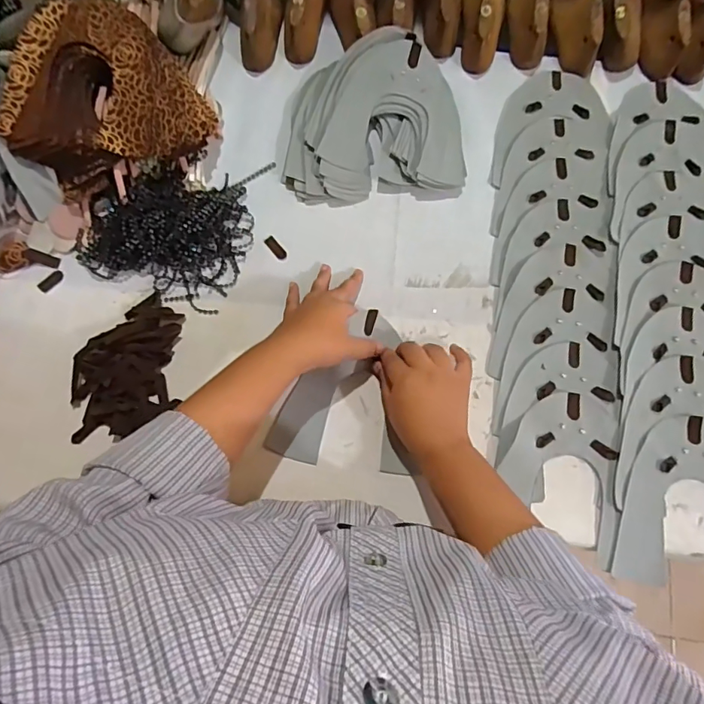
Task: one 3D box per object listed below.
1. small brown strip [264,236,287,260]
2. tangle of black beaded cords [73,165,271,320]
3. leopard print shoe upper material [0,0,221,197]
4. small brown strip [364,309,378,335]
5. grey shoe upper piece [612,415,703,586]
[{"bbox_3d":[-0.084,-0.115,0.526,0.012,0.004,0.031,-38,79,-10],"label":"small brown strip"},{"bbox_3d":[-0.190,-0.153,0.516,0.166,0.035,0.185,19,76,4],"label":"tangle of black beaded cords"},{"bbox_3d":[-0.261,-0.256,0.493,0.182,0.058,0.177,43,79,9],"label":"leopard print shoe upper material"},{"bbox_3d":[0.018,-0.030,0.480,0.013,0.004,0.027,10,92,-37],"label":"small brown strip"},{"bbox_3d":[0.333,0.144,0.460,0.151,0.006,0.159,8,76,1],"label":"grey shoe upper piece"}]

